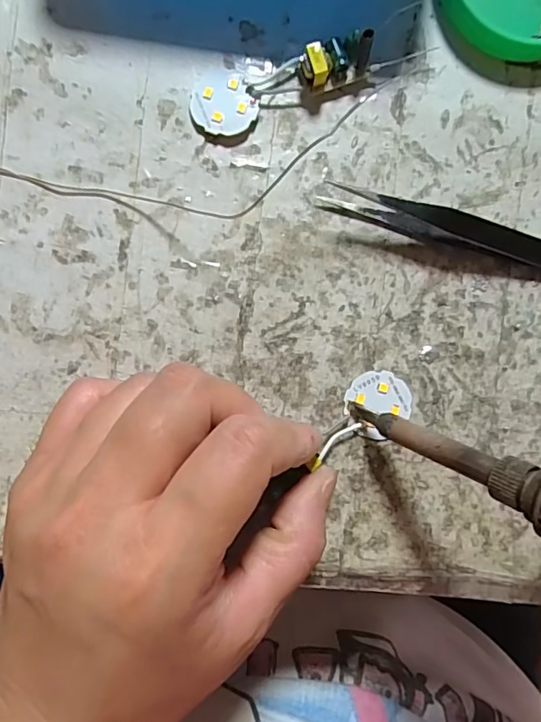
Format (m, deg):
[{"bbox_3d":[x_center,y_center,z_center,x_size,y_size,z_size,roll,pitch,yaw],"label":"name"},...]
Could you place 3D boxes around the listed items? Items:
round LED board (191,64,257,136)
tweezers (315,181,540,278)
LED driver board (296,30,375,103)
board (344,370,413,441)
[{"bbox_3d":[-0.017,-0.091,0.177,0.021,0.004,0.025,-21,92,-2],"label":"round LED board"},{"bbox_3d":[0.074,-0.044,0.177,0.113,0.014,0.012,16,90,-3],"label":"tweezers"},{"bbox_3d":[0.024,-0.102,0.175,0.028,0.013,0.014,-25,92,-2],"label":"LED driver board"},{"bbox_3d":[0.039,0.015,0.181,0.022,0.004,0.022,0,91,-3],"label":"board"}]

